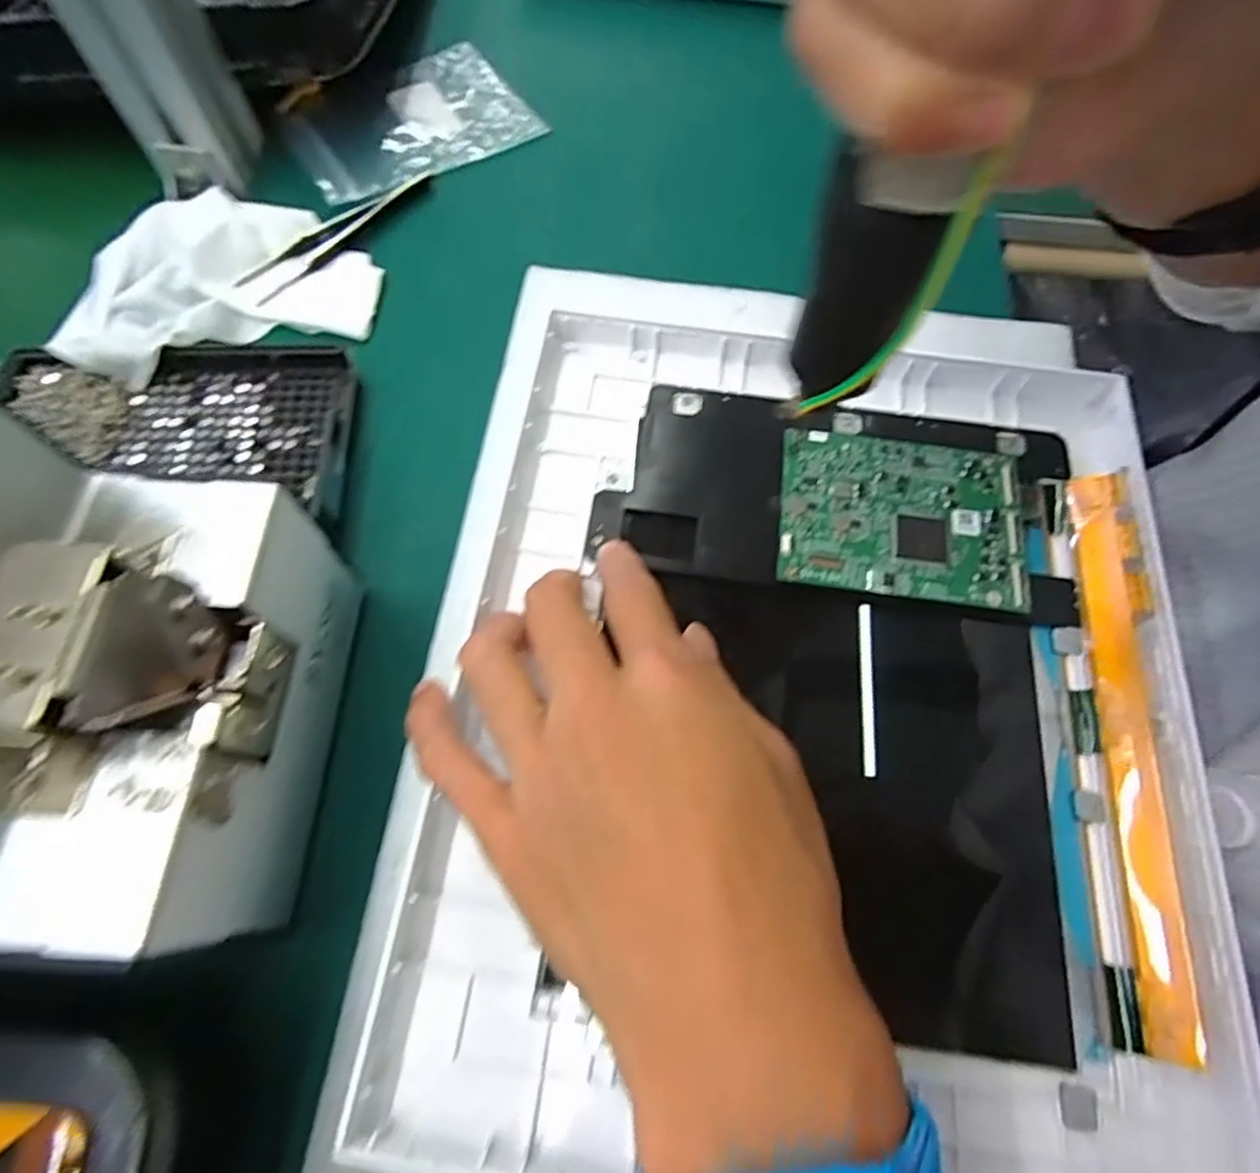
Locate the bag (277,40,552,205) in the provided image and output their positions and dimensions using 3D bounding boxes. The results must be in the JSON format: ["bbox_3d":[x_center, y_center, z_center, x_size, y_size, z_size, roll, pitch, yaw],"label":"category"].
[{"bbox_3d":[-0.127,-0.265,0.372,0.128,0.008,0.094,-33,71,-14],"label":"bag"}]

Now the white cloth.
[{"bbox_3d":[-0.193,-0.145,0.310,0.131,0.023,0.100,-26,70,-12],"label":"white cloth"}]

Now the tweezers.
[{"bbox_3d":[-0.149,-0.182,0.334,0.017,0.008,0.113,34,70,13],"label":"tweezers"}]

